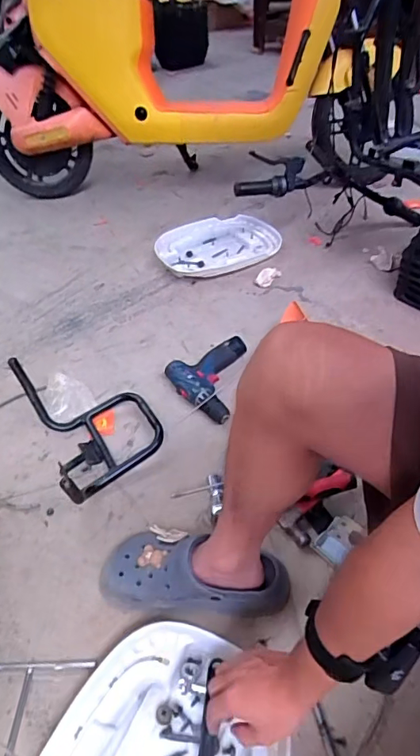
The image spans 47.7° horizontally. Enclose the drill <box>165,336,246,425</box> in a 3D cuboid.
[{"bbox_3d":[-0.016,-0.005,1.035,0.151,0.055,0.218,8,45,11],"label":"drill"}]

